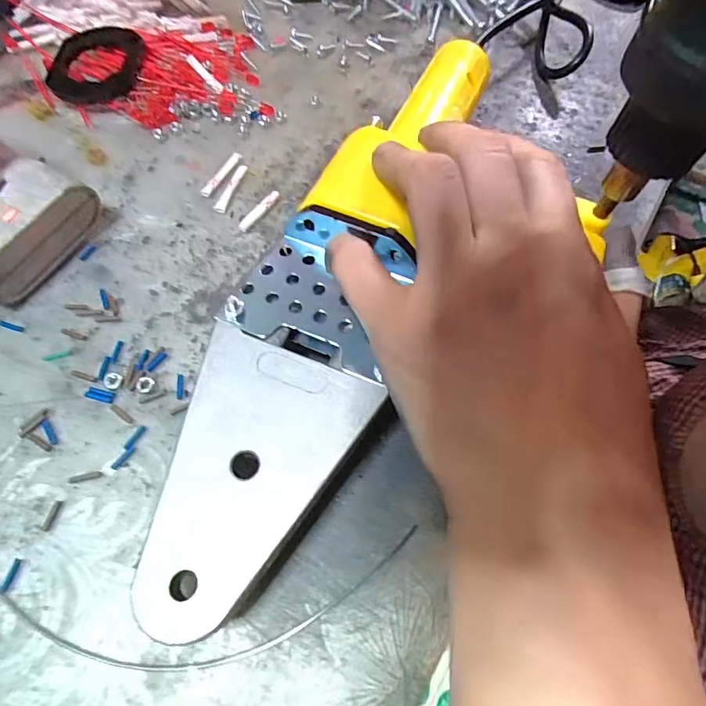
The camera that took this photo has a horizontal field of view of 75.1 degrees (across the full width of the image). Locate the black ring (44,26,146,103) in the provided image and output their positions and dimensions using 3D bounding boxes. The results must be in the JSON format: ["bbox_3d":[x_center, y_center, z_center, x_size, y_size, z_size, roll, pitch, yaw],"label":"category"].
[{"bbox_3d":[-0.148,-0.166,0.261,0.055,0.009,0.055,1,64,-3],"label":"black ring"}]

